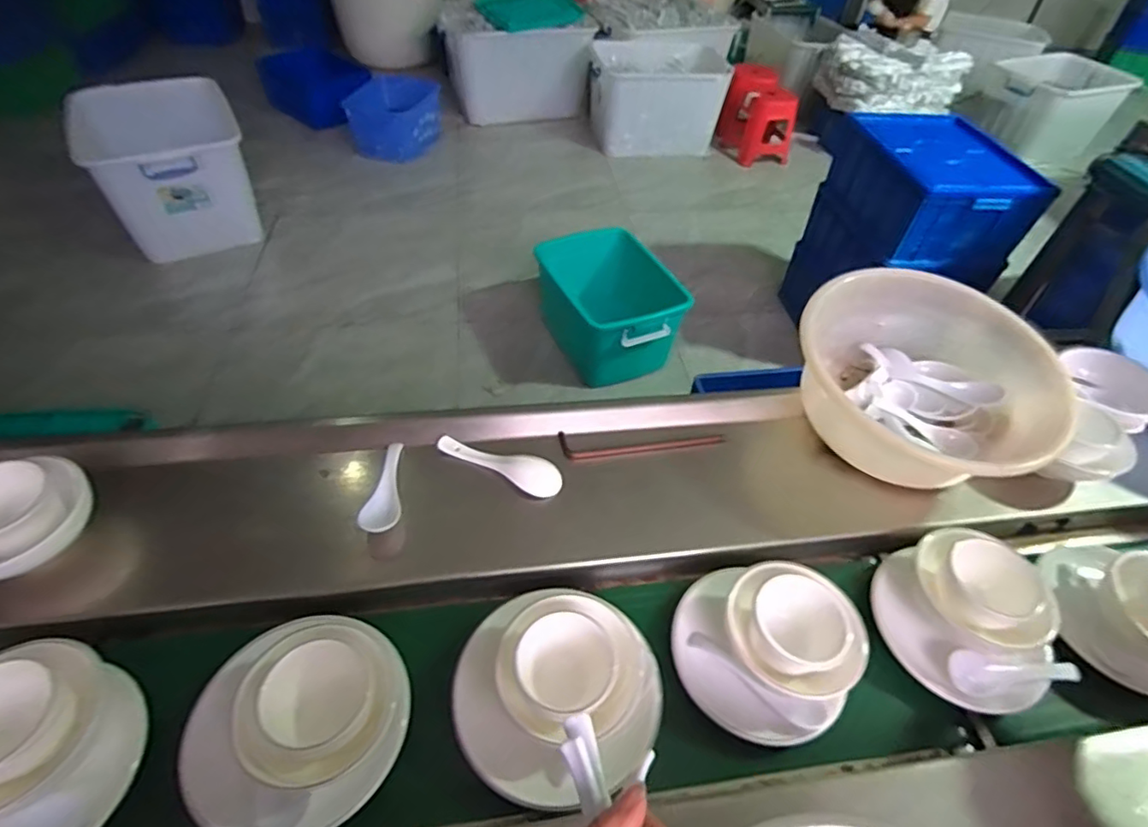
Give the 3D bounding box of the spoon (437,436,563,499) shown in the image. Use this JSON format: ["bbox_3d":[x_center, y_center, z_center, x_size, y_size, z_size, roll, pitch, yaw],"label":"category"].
[{"bbox_3d":[-0.077,0.050,0.603,0.135,0.023,0.035,21,49,14],"label":"spoon"}]

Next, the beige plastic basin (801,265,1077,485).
[{"bbox_3d":[0.375,-0.043,0.641,0.237,0.110,0.219,3,48,-3],"label":"beige plastic basin"}]

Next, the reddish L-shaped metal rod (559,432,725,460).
[{"bbox_3d":[0.076,0.037,0.649,0.183,0.015,0.023,0,48,-5],"label":"reddish L-shaped metal rod"}]

